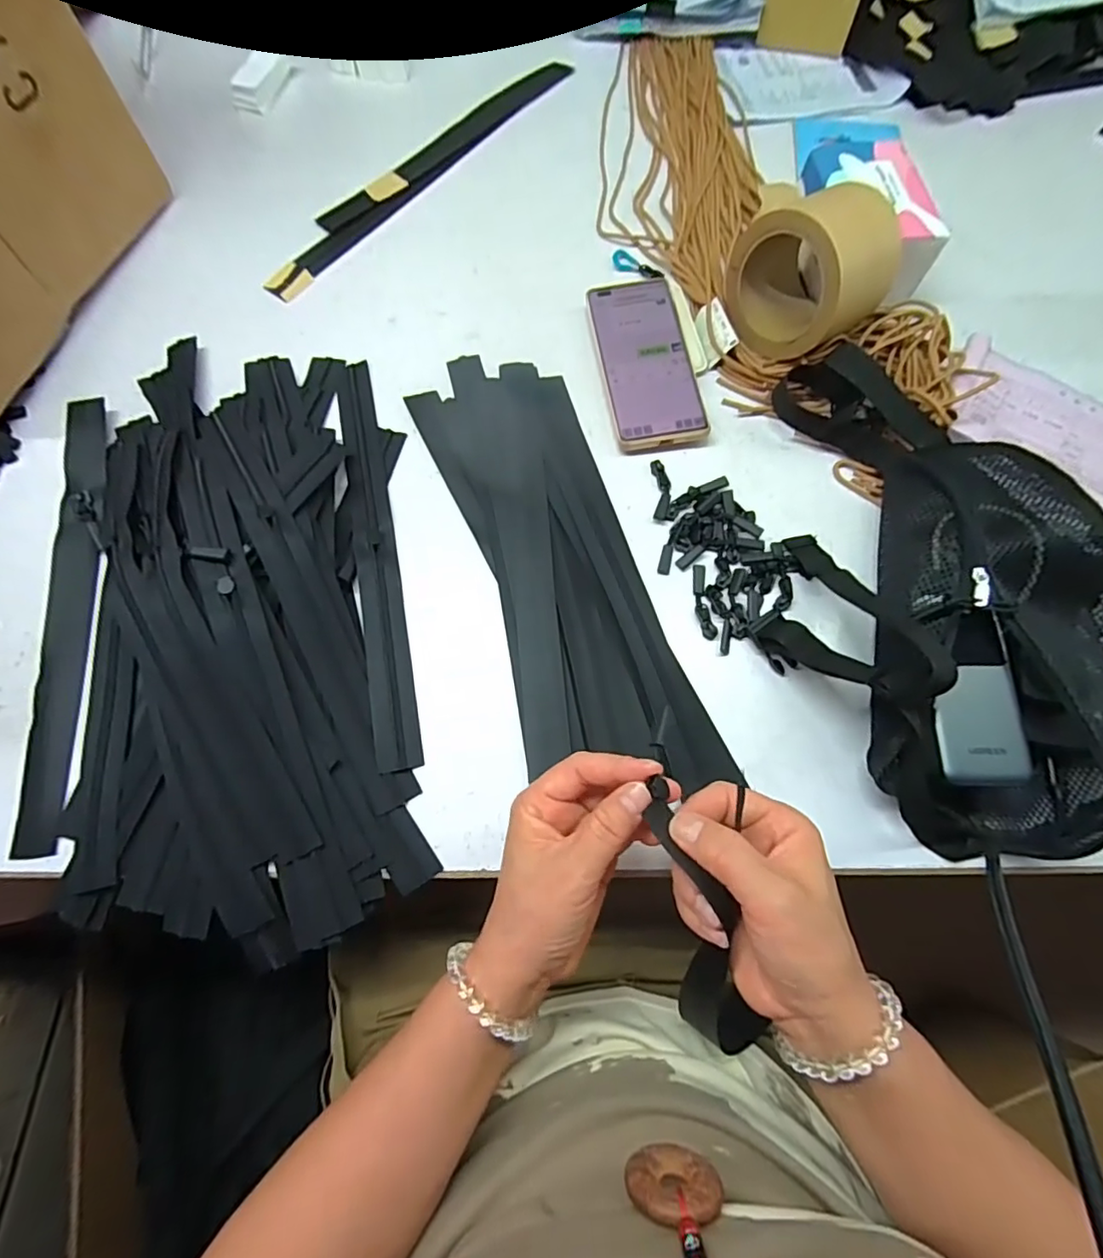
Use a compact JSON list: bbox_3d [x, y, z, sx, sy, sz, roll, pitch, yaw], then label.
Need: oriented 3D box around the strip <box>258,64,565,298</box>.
[{"bbox_3d":[-0.131,-0.480,0.574,0.045,0.007,0.429,37,74,12],"label":"strip"}]

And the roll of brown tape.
[{"bbox_3d":[0.208,-0.285,0.450,0.087,0.107,0.109,-42,76,-13],"label":"roll of brown tape"}]

